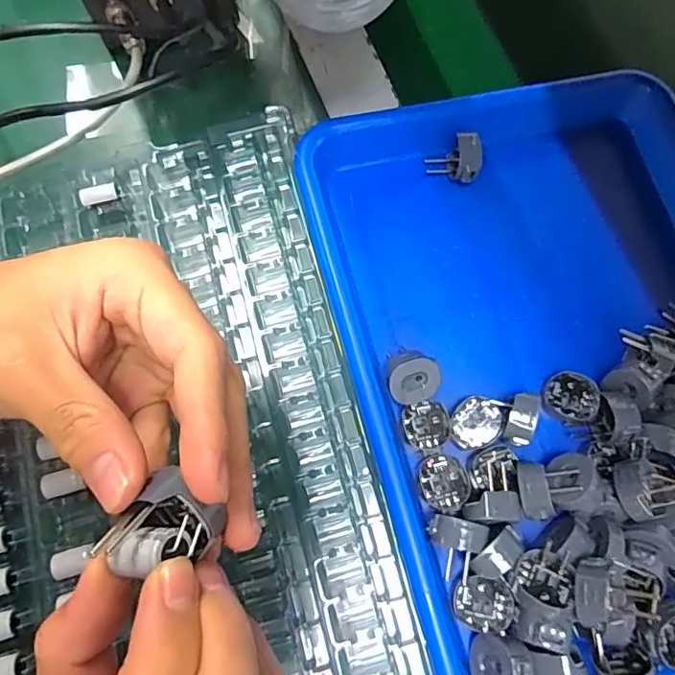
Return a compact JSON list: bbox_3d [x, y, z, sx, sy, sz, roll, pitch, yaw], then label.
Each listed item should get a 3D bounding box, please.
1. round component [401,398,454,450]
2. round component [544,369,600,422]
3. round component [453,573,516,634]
[{"bbox_3d":[0.047,0.046,0.282,0.024,0.004,0.024,0,74,-2],"label":"round component"},{"bbox_3d":[0.127,0.032,0.292,0.029,0.010,0.025,24,75,5],"label":"round component"},{"bbox_3d":[0.070,0.126,0.257,0.028,0.010,0.025,0,74,-2],"label":"round component"}]

